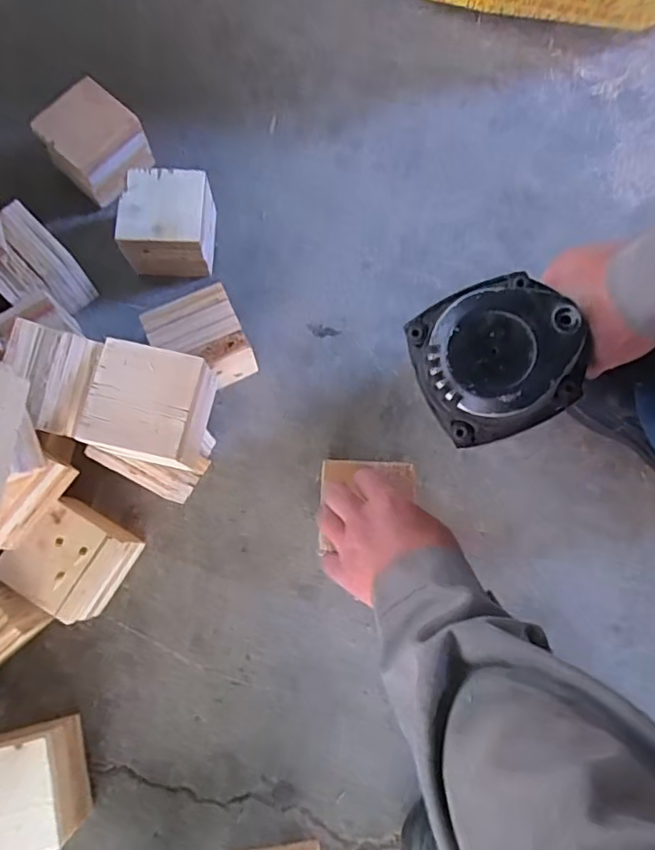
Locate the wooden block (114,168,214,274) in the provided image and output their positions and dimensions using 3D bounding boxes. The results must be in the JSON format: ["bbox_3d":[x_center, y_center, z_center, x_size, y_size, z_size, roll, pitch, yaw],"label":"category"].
[{"bbox_3d":[-0.182,-0.236,0.668,0.100,0.080,0.097,0,79,0],"label":"wooden block"}]

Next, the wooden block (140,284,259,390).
[{"bbox_3d":[-0.136,-0.086,0.629,0.090,0.094,0.084,-24,80,-5],"label":"wooden block"}]

